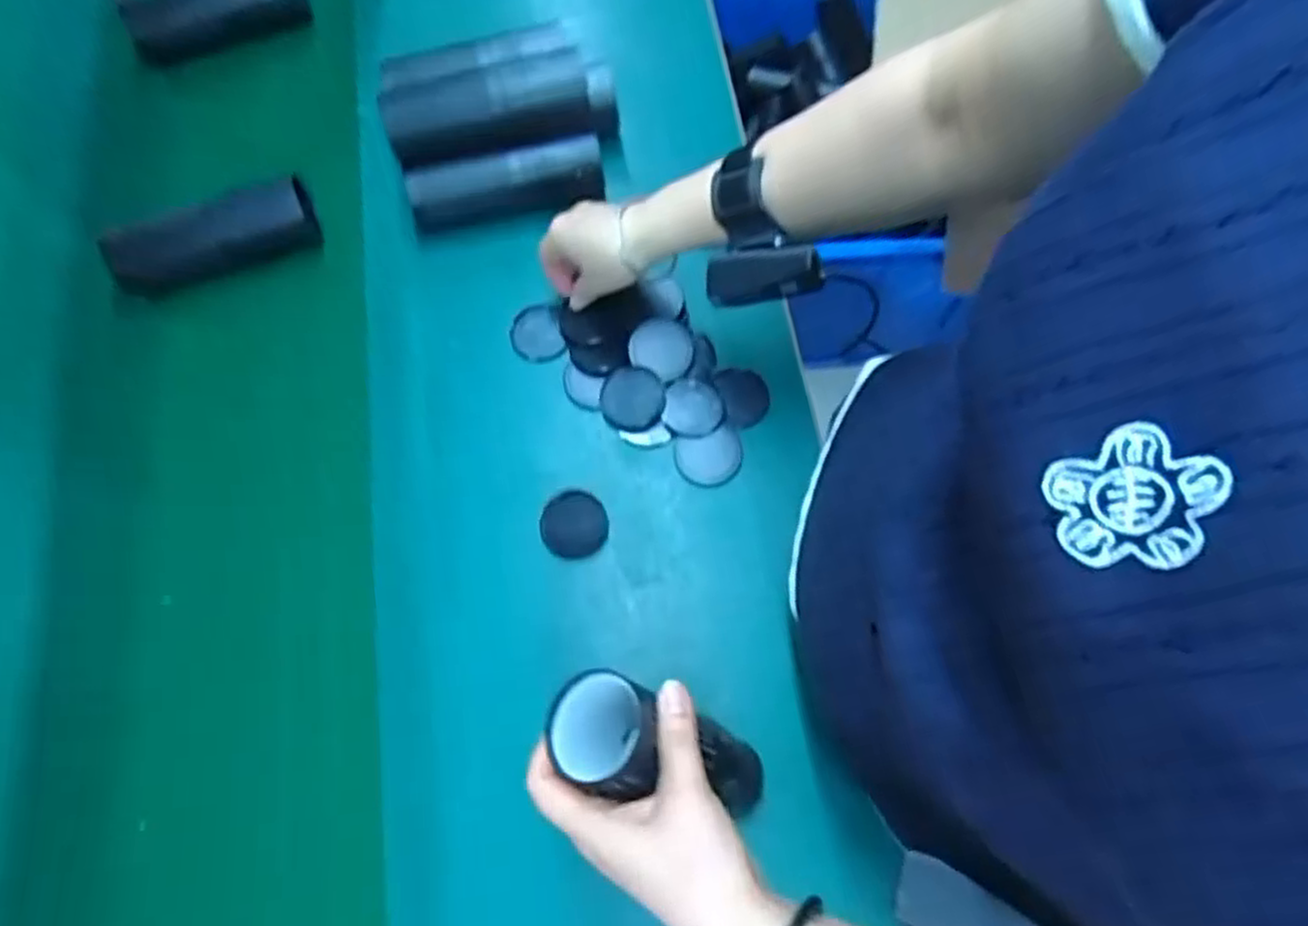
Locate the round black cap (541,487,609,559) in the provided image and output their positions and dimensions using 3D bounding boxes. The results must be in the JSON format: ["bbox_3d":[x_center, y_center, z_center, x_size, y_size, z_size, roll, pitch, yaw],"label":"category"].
[{"bbox_3d":[-0.059,0.045,0.569,0.049,0.012,0.047,0,69,1],"label":"round black cap"}]

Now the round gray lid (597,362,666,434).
[{"bbox_3d":[-0.017,-0.050,0.596,0.049,0.008,0.051,0,69,1],"label":"round gray lid"}]

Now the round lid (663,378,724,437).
[{"bbox_3d":[0.031,-0.044,0.592,0.045,0.011,0.049,3,69,2],"label":"round lid"}]

